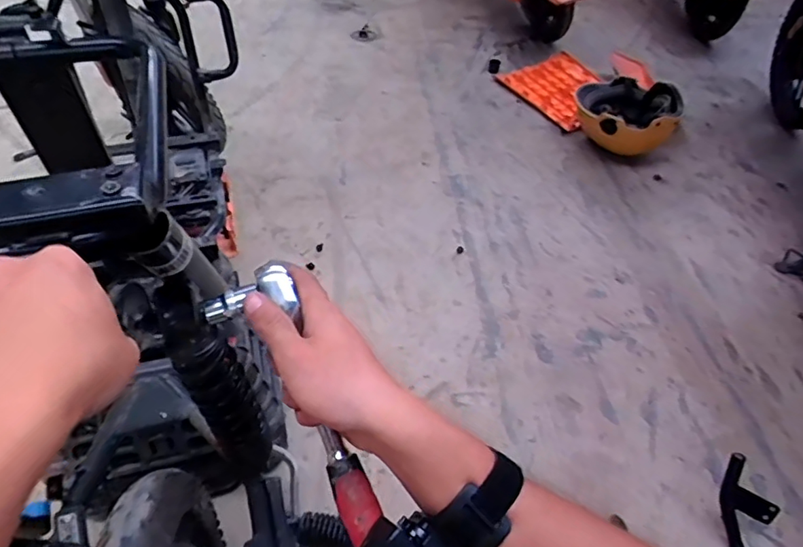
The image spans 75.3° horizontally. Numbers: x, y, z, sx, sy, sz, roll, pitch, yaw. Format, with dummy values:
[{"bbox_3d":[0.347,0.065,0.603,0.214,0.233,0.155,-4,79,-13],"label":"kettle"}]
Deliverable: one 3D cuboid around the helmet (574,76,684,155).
[{"bbox_3d":[0.616,-0.424,1.429,0.257,0.160,0.226,-6,51,-10],"label":"helmet"}]

